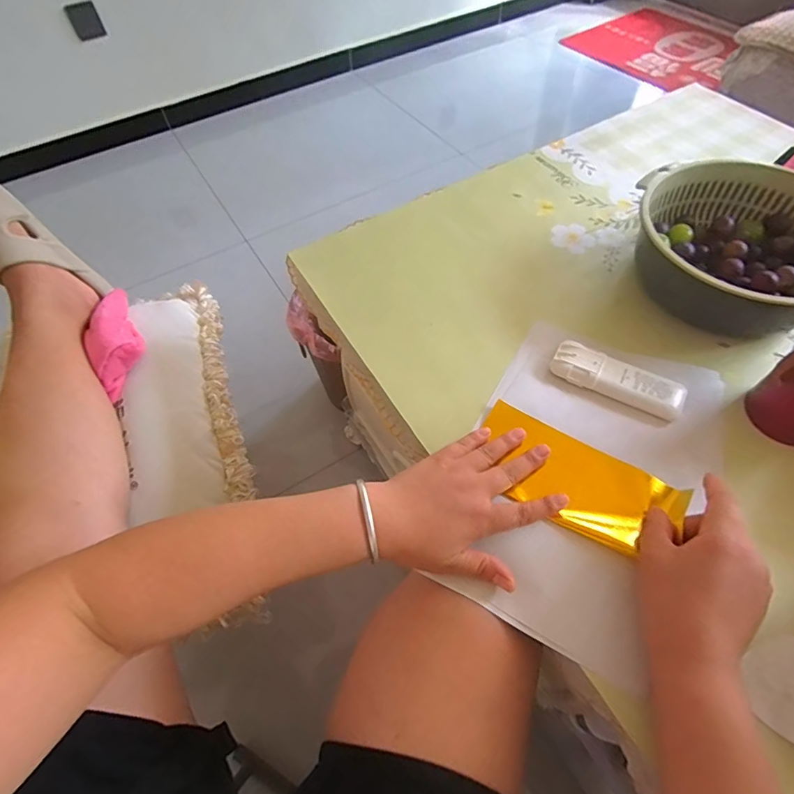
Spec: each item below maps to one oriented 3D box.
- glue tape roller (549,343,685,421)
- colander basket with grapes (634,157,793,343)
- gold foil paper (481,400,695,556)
[{"bbox_3d":[0.220,-0.017,0.458,0.125,0.016,0.045,26,62,18],"label":"glue tape roller"},{"bbox_3d":[0.388,-0.175,0.517,0.189,0.076,0.224,-35,62,-18],"label":"colander basket with grapes"},{"bbox_3d":[0.156,0.073,0.411,0.177,0.012,0.081,26,63,22],"label":"gold foil paper"}]

